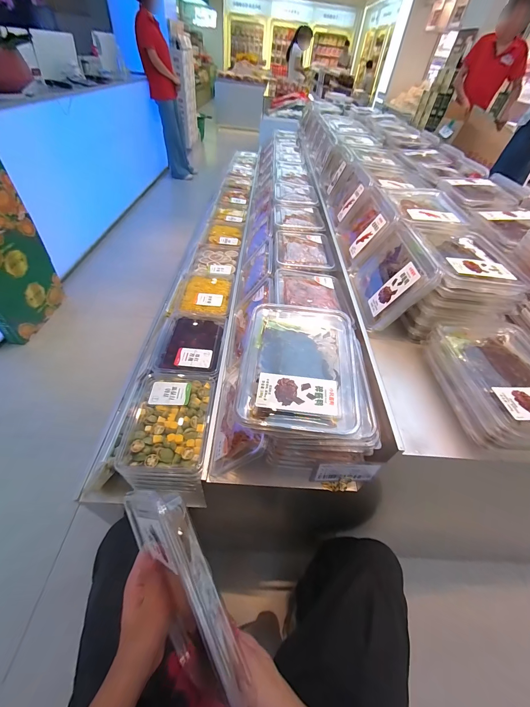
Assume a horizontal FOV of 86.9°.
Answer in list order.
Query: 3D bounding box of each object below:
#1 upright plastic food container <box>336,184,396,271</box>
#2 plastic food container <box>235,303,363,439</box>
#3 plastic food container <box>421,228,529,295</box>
[{"bbox_3d":[0.251,-0.308,0.697,0.045,0.148,0.216,23,46,-19],"label":"upright plastic food container"},{"bbox_3d":[0.052,0.009,0.404,0.160,0.035,0.215,7,47,-1],"label":"plastic food container"},{"bbox_3d":[0.371,-0.169,0.502,0.151,0.027,0.224,14,48,6],"label":"plastic food container"}]

